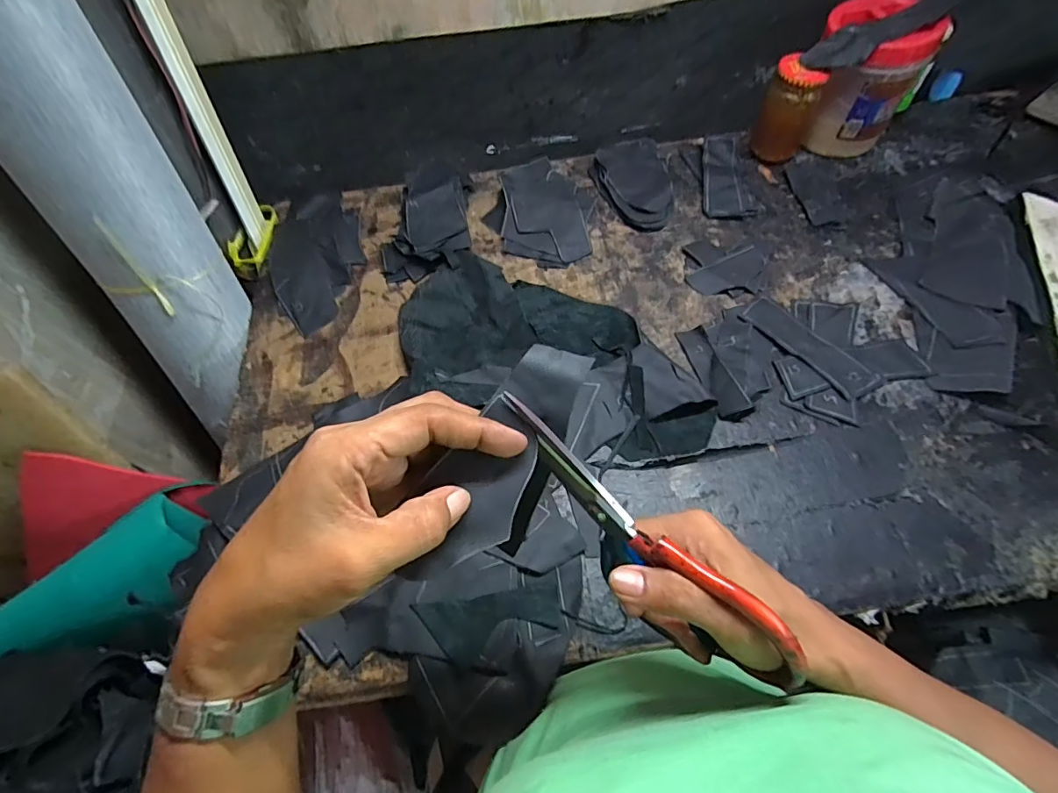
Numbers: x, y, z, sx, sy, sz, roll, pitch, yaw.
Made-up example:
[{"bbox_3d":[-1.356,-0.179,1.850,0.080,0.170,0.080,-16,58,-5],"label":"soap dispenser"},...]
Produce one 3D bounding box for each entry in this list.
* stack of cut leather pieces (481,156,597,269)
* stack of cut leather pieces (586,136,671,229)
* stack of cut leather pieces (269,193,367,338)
[{"bbox_3d":[0.013,-0.236,0.620,0.130,0.028,0.165,0,60,4],"label":"stack of cut leather pieces"},{"bbox_3d":[0.140,-0.281,0.638,0.094,0.025,0.156,-11,60,-2],"label":"stack of cut leather pieces"},{"bbox_3d":[-0.265,-0.178,0.609,0.111,0.017,0.230,-17,60,-6],"label":"stack of cut leather pieces"}]

